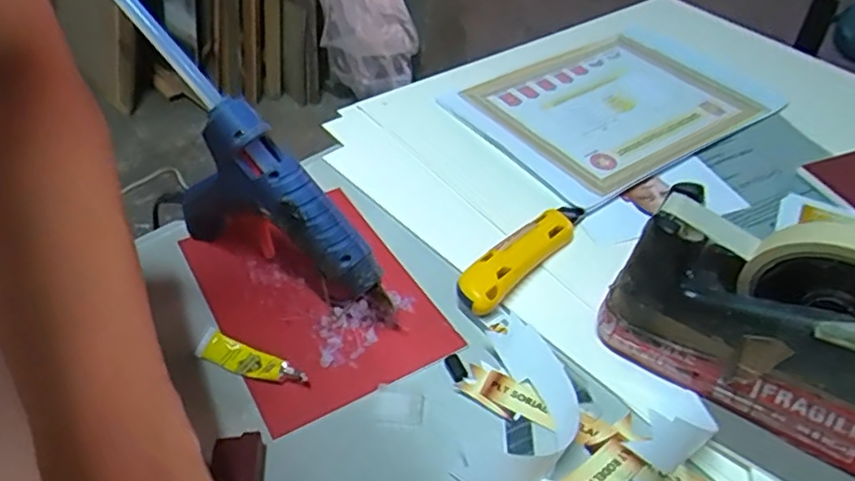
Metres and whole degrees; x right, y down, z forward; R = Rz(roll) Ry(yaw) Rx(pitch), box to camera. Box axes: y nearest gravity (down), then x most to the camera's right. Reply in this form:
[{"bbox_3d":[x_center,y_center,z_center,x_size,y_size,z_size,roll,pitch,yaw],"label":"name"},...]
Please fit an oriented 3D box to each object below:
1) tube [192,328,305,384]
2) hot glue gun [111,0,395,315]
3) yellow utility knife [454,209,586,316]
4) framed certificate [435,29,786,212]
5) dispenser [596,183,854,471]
[{"bbox_3d":[-0.114,0.078,0.409,0.078,0.012,0.020,20,46,19],"label":"tube"},{"bbox_3d":[-0.130,-0.035,0.445,0.249,0.131,0.030,48,52,1],"label":"hot glue gun"},{"bbox_3d":[0.074,0.008,0.484,0.033,0.022,0.144,30,50,28],"label":"yellow utility knife"},{"bbox_3d":[0.194,-0.146,0.662,0.312,0.025,0.213,-25,49,-25],"label":"framed certificate"},{"bbox_3d":[0.208,0.048,0.361,0.189,0.138,0.055,28,49,26],"label":"dispenser"}]

